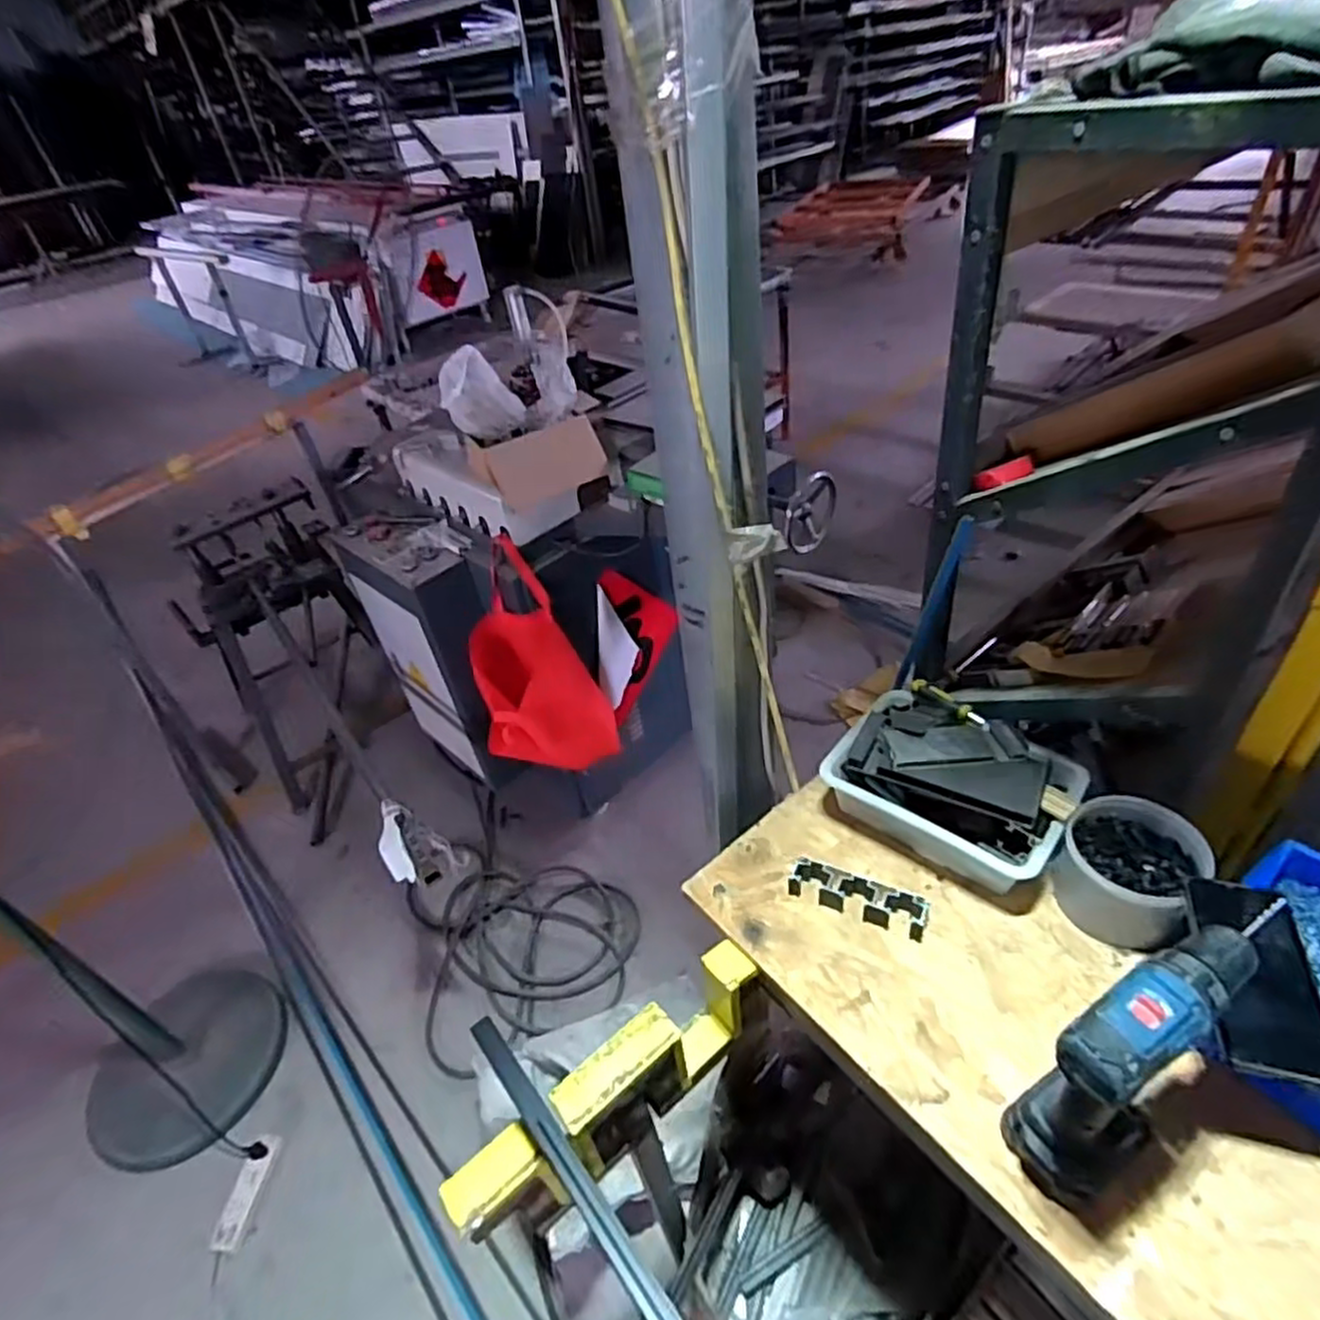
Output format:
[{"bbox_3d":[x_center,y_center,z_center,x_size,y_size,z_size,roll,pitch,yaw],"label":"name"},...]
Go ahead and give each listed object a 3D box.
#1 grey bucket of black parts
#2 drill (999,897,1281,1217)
[{"bbox_3d":[0.451,0.205,0.717,0.110,0.087,0.111,-5,40,4],"label":"grey bucket of black parts"},{"bbox_3d":[0.335,0.290,0.529,0.168,0.220,0.065,-27,43,-22],"label":"drill"}]

